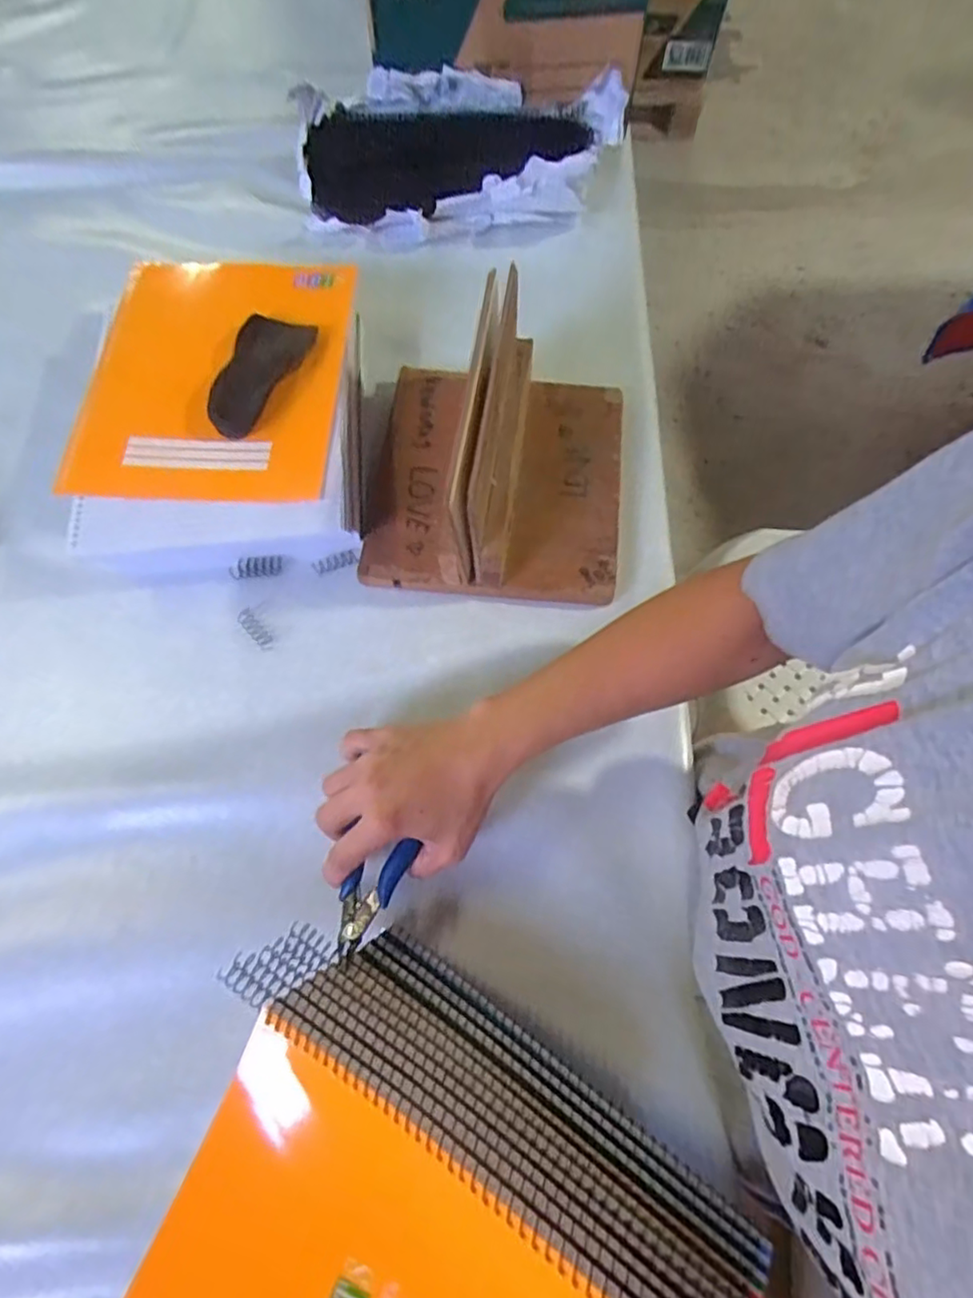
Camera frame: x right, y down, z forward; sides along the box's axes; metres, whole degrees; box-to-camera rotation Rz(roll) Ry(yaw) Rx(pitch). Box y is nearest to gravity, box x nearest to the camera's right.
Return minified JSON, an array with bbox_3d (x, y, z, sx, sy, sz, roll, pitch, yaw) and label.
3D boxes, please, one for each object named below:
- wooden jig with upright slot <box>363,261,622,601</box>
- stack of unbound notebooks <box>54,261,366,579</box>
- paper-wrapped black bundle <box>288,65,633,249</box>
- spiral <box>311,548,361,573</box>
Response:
[{"bbox_3d":[0.011,-0.159,0.477,0.197,0.138,0.205,6,68,1],"label":"wooden jig with upright slot"},{"bbox_3d":[-0.213,-0.200,0.514,0.217,0.089,0.270,-3,68,-3],"label":"stack of unbound notebooks"},{"bbox_3d":[-0.031,-0.492,0.637,0.315,0.092,0.149,-1,68,-2],"label":"paper-wrapped black bundle"},{"bbox_3d":[-0.122,-0.072,0.507,0.040,0.009,0.011,-18,70,-8],"label":"spiral"}]

